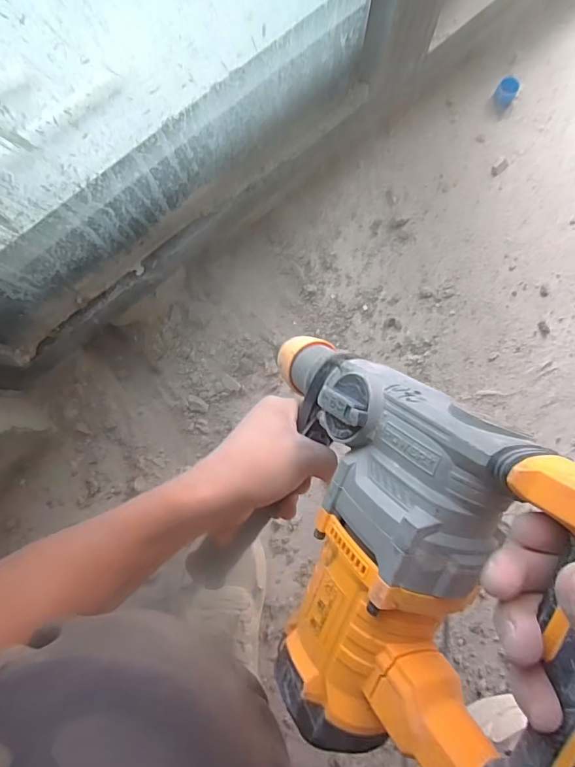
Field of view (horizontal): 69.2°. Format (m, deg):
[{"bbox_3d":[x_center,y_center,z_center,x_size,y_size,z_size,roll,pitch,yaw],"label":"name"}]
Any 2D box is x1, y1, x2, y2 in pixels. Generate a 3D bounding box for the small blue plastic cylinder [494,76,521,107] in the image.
[{"bbox_3d":[0.310,-0.412,0.588,0.028,0.020,0.031,35,86,3],"label":"small blue plastic cylinder"}]

